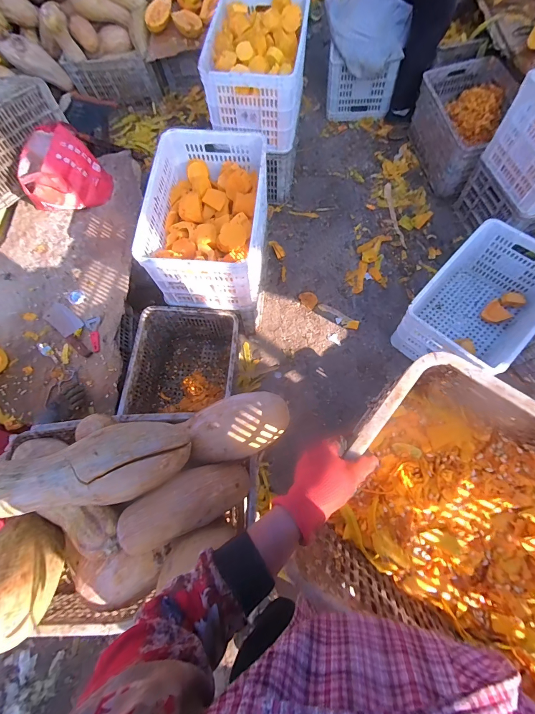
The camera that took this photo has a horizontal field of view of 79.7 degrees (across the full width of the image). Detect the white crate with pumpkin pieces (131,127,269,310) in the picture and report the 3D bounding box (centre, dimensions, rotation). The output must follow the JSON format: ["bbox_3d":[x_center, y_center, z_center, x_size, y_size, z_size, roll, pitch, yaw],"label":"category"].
[{"bbox_3d":[-0.199,-0.472,1.096,0.360,0.249,0.531,4,74,1],"label":"white crate with pumpkin pieces"}]

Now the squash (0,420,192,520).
[{"bbox_3d":[-0.327,0.204,0.577,0.367,0.111,0.131,-11,74,-17],"label":"squash"}]

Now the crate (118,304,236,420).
[{"bbox_3d":[-0.291,0.034,1.216,0.350,0.261,0.406,3,74,0],"label":"crate"}]

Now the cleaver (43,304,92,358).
[{"bbox_3d":[-0.712,-0.106,1.158,0.296,0.019,0.083,37,73,20],"label":"cleaver"}]

